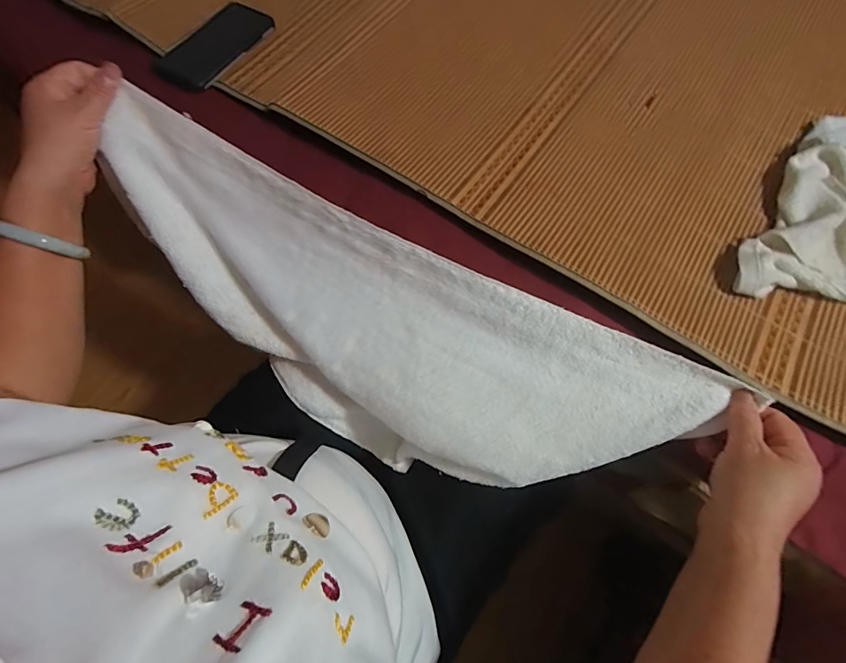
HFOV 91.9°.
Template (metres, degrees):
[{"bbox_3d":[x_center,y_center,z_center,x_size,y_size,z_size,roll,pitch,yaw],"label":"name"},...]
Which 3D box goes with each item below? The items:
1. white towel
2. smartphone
[{"bbox_3d":[-0.058,0.012,0.410,0.587,0.084,0.232,28,99,10],"label":"white towel"},{"bbox_3d":[-0.284,-0.395,0.562,0.093,0.009,0.162,33,75,12],"label":"smartphone"}]

